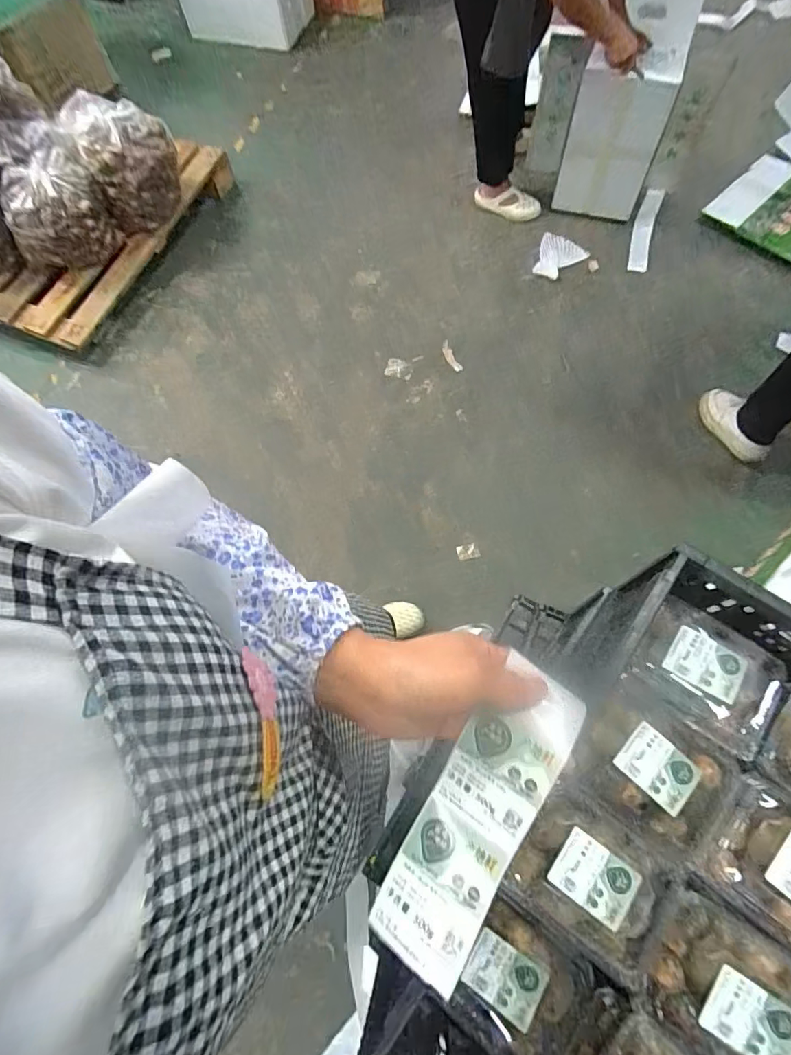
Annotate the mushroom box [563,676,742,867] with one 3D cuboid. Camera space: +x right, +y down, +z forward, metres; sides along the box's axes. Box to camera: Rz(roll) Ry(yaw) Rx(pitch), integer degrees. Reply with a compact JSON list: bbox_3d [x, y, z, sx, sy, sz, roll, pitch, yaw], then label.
[{"bbox_3d":[0.291,0.271,0.560,0.178,0.047,0.133,31,73,14],"label":"mushroom box"}]

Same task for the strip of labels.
[{"bbox_3d":[0.052,0.177,0.315,0.069,0.038,0.176,32,80,15],"label":"strip of labels"}]

